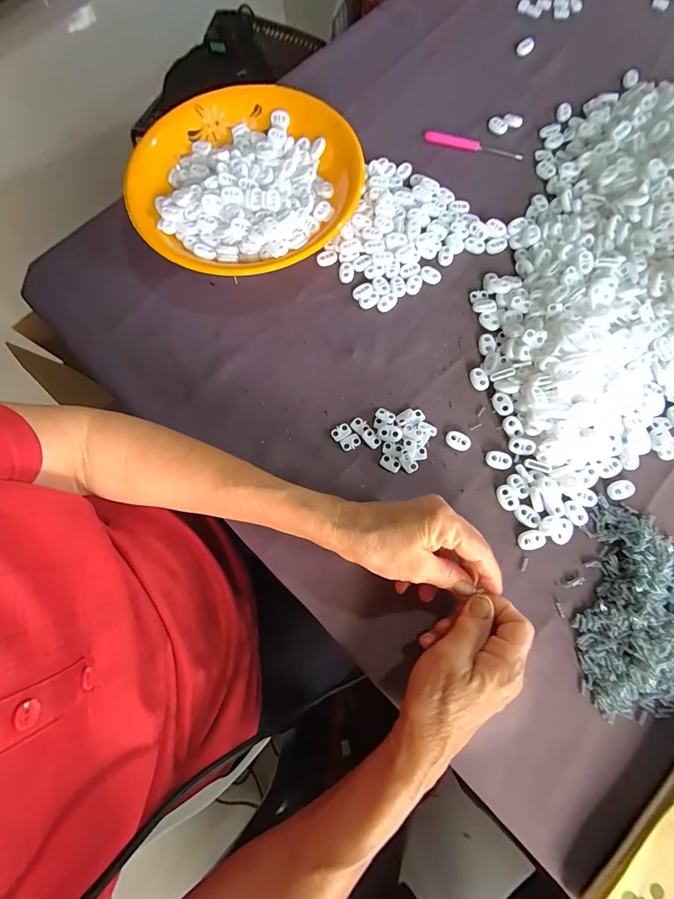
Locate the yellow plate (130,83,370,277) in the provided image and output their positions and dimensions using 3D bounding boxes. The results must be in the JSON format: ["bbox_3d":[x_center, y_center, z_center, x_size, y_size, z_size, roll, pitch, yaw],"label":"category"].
[{"bbox_3d":[-0.094,-0.282,0.382,0.226,0.045,0.238,0,75,2],"label":"yellow plate"}]

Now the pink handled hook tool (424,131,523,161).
[{"bbox_3d":[0.156,-0.350,0.408,0.112,0.011,0.013,11,76,5],"label":"pink handled hook tool"}]

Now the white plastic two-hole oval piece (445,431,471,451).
[{"bbox_3d":[0.112,-0.008,0.328,0.023,0.005,0.015,19,76,7],"label":"white plastic two-hole oval piece"}]

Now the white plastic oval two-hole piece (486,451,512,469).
[{"bbox_3d":[0.147,0.009,0.323,0.022,0.004,0.015,8,75,4],"label":"white plastic oval two-hole piece"}]

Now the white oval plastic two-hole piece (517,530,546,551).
[{"bbox_3d":[0.166,0.078,0.306,0.021,0.006,0.015,-17,75,-3],"label":"white oval plastic two-hole piece"}]

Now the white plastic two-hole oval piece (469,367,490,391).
[{"bbox_3d":[0.137,-0.067,0.343,0.015,0.006,0.022,-13,75,-2],"label":"white plastic two-hole oval piece"}]

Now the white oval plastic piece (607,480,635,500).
[{"bbox_3d":[0.248,0.035,0.309,0.023,0.004,0.015,-17,75,-3],"label":"white oval plastic piece"}]

